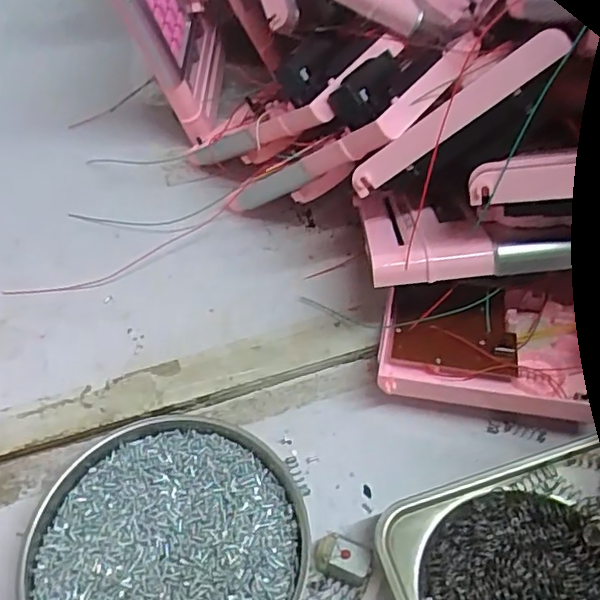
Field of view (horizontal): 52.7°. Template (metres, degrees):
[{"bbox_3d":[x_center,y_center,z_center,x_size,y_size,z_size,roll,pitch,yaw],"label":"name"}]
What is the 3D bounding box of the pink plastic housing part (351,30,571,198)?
[{"bbox_3d":[0.080,-0.097,0.323,0.127,0.017,0.014,-33,47,26],"label":"pink plastic housing part"}]

